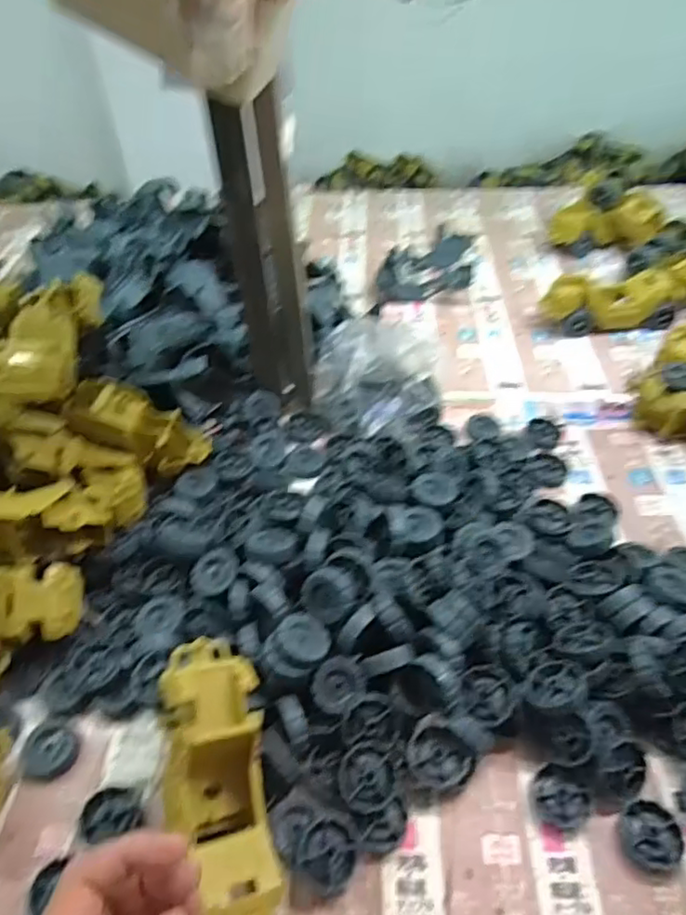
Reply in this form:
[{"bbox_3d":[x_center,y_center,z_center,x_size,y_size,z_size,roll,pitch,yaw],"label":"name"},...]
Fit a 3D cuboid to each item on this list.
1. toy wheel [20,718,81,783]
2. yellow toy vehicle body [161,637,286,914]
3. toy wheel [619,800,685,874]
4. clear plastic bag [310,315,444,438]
[{"bbox_3d":[-0.213,0.211,0.445,0.040,0.009,0.040,-2,46,2],"label":"toy wheel"},{"bbox_3d":[-0.075,0.200,0.370,0.062,0.051,0.174,-11,69,-11],"label":"yellow toy vehicle body"},{"bbox_3d":[0.199,0.242,0.395,0.041,0.011,0.038,-2,46,2],"label":"toy wheel"},{"bbox_3d":[0.037,-0.085,0.655,0.134,0.081,0.107,-2,46,1],"label":"clear plastic bag"}]

